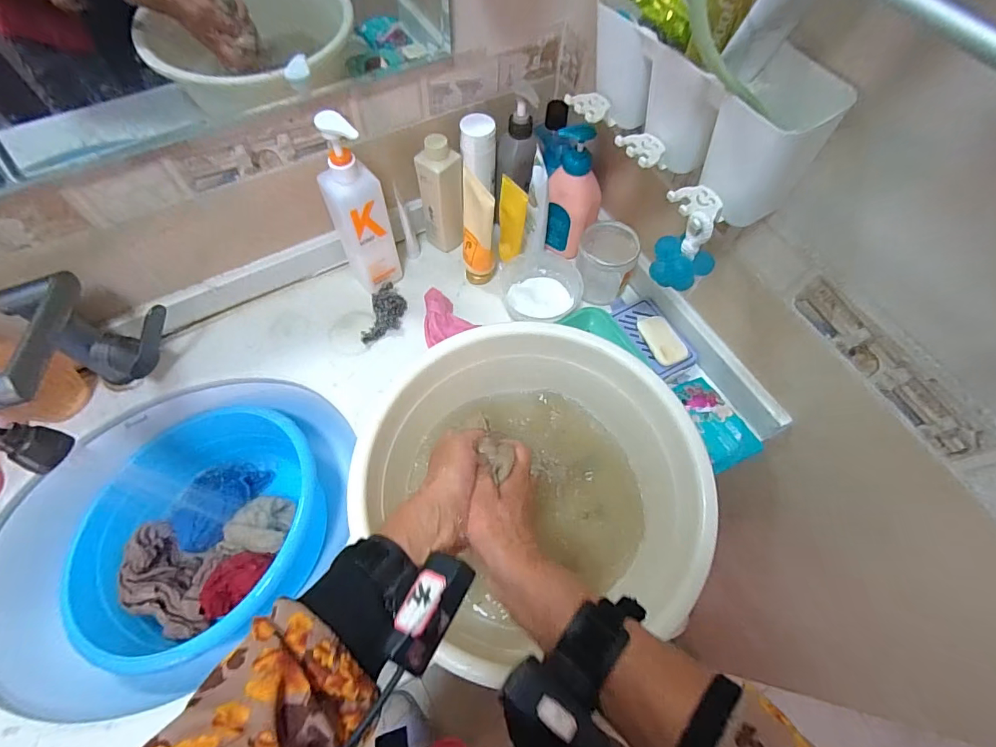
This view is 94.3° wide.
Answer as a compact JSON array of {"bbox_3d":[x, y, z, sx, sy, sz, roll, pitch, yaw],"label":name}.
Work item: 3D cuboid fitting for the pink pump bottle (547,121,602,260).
[{"bbox_3d":[0.101,-0.241,0.643,0.071,0.168,0.072,27,66,10],"label":"pink pump bottle"}]

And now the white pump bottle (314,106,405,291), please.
[{"bbox_3d":[-0.171,-0.201,0.582,0.077,0.238,0.062,-22,67,-12],"label":"white pump bottle"}]

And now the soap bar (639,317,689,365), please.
[{"bbox_3d":[0.223,-0.047,0.632,0.046,0.017,0.078,-19,66,-11],"label":"soap bar"}]

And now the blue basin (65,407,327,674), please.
[{"bbox_3d":[-0.380,0.202,0.612,0.281,0.149,0.297,1,64,-2],"label":"blue basin"}]

